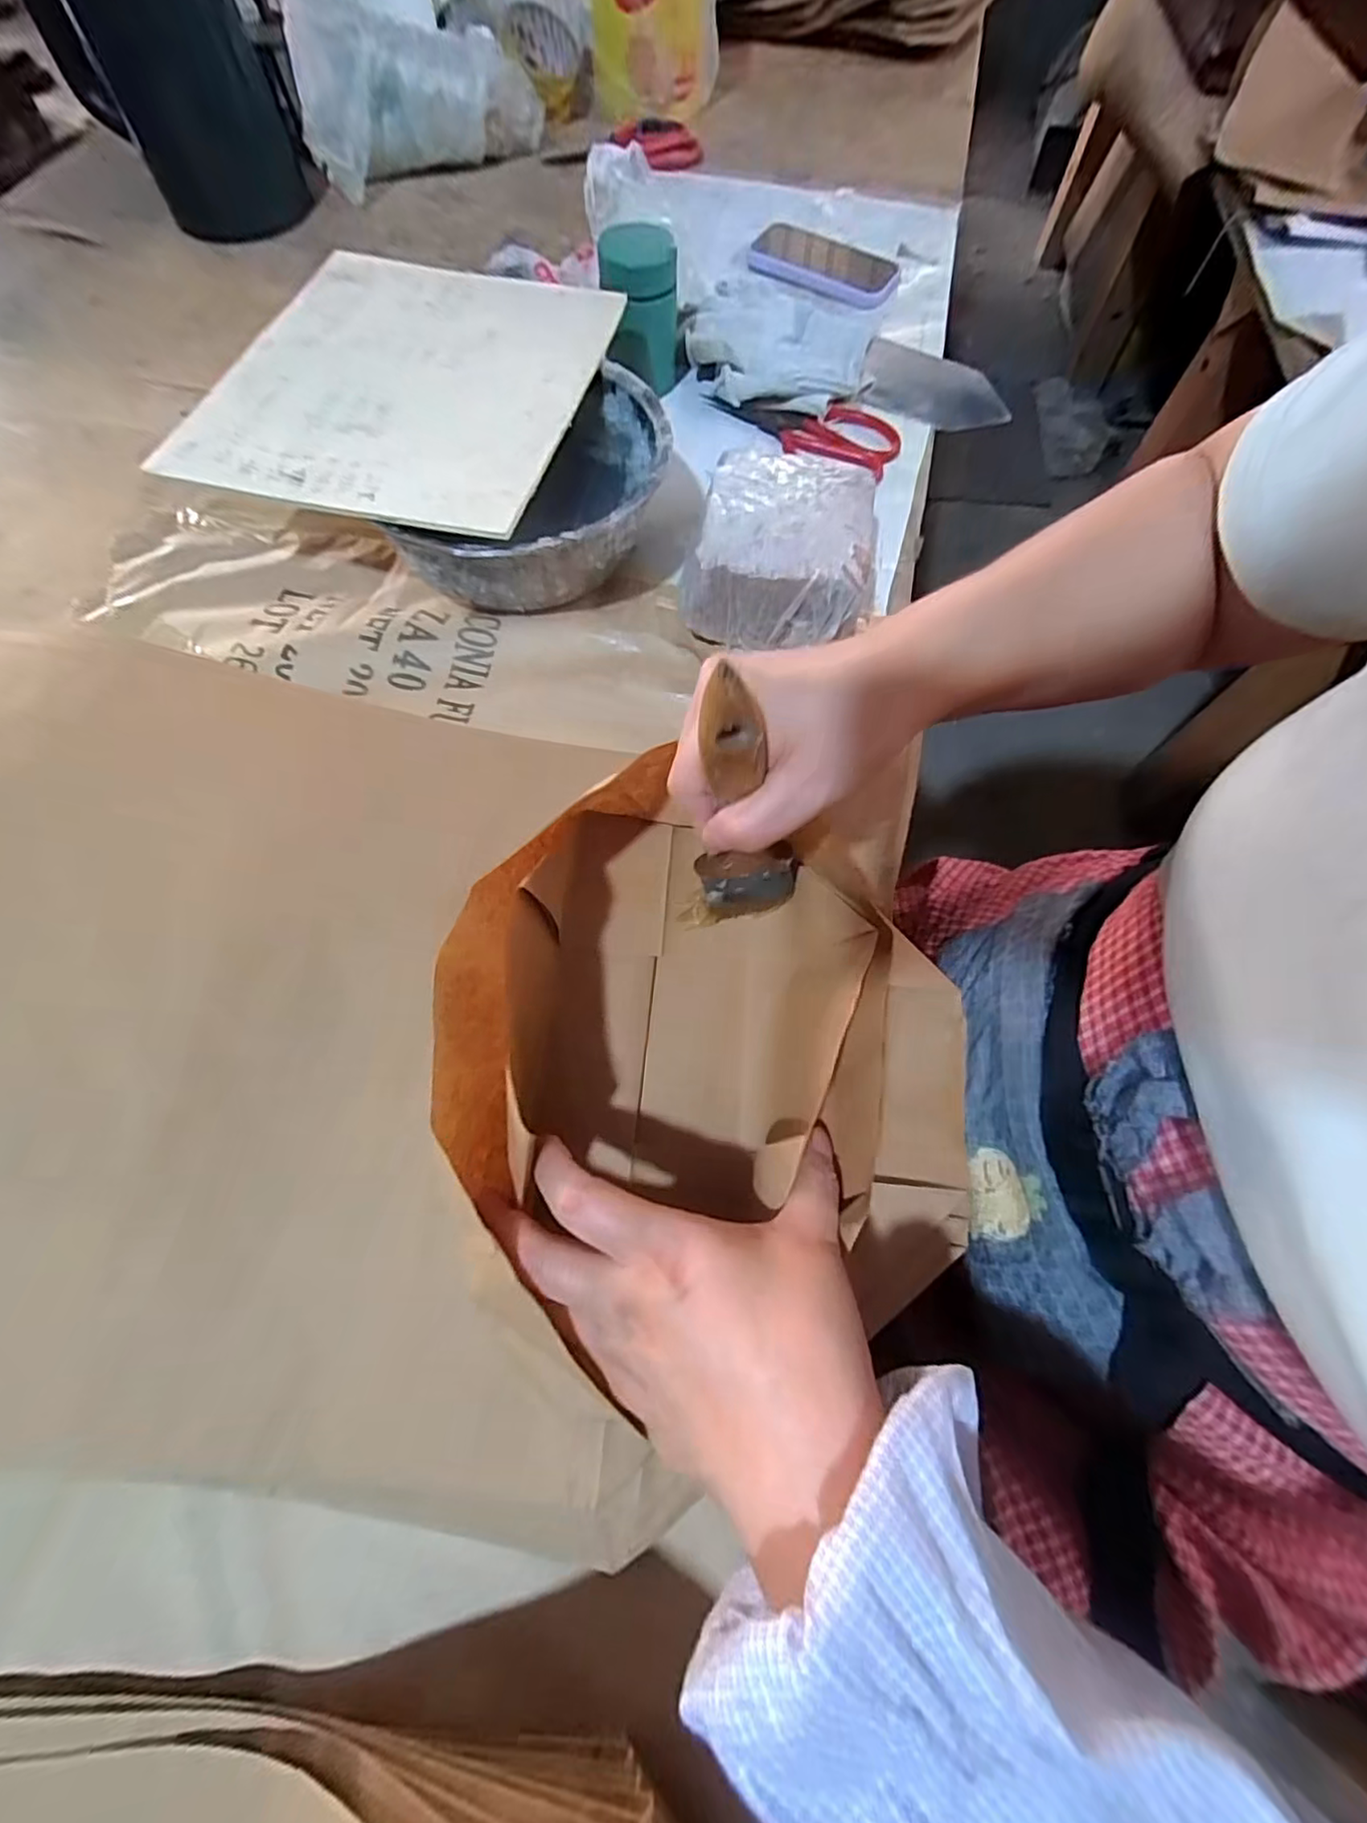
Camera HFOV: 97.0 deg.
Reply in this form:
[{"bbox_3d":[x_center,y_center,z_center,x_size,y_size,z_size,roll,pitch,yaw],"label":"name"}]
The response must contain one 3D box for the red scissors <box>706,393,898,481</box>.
[{"bbox_3d":[0.104,-0.428,0.525,0.171,0.013,0.074,25,70,8],"label":"red scissors"}]

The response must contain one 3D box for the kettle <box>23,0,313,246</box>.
[{"bbox_3d":[-0.499,-0.828,0.564,0.168,0.226,0.130,-28,72,-12],"label":"kettle"}]

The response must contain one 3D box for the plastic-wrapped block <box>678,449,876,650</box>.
[{"bbox_3d":[0.069,-0.256,0.426,0.121,0.059,0.150,9,69,2],"label":"plastic-wrapped block"}]

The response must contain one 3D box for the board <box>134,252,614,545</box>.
[{"bbox_3d":[-0.185,-0.367,0.413,0.233,0.008,0.277,12,67,4],"label":"board"}]

